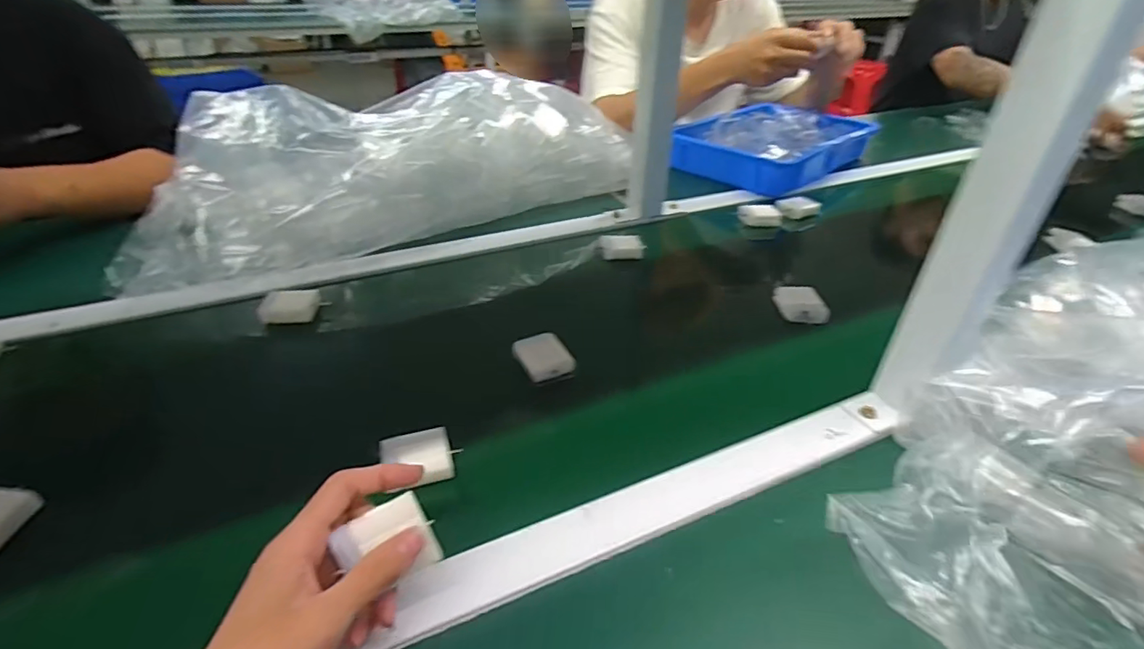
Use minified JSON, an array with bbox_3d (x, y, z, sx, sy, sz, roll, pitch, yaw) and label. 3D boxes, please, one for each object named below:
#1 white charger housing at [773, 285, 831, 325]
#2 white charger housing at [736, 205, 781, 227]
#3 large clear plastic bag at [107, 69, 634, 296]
[{"bbox_3d":[0.253,-0.022,0.610,0.048,0.022,0.049,-1,35,-5],"label":"white charger housing"},{"bbox_3d":[0.275,-0.159,0.808,0.062,0.025,0.031,5,35,4],"label":"white charger housing"},{"bbox_3d":[-0.264,-0.229,0.779,0.654,0.168,0.292,-22,42,-31],"label":"large clear plastic bag"}]

